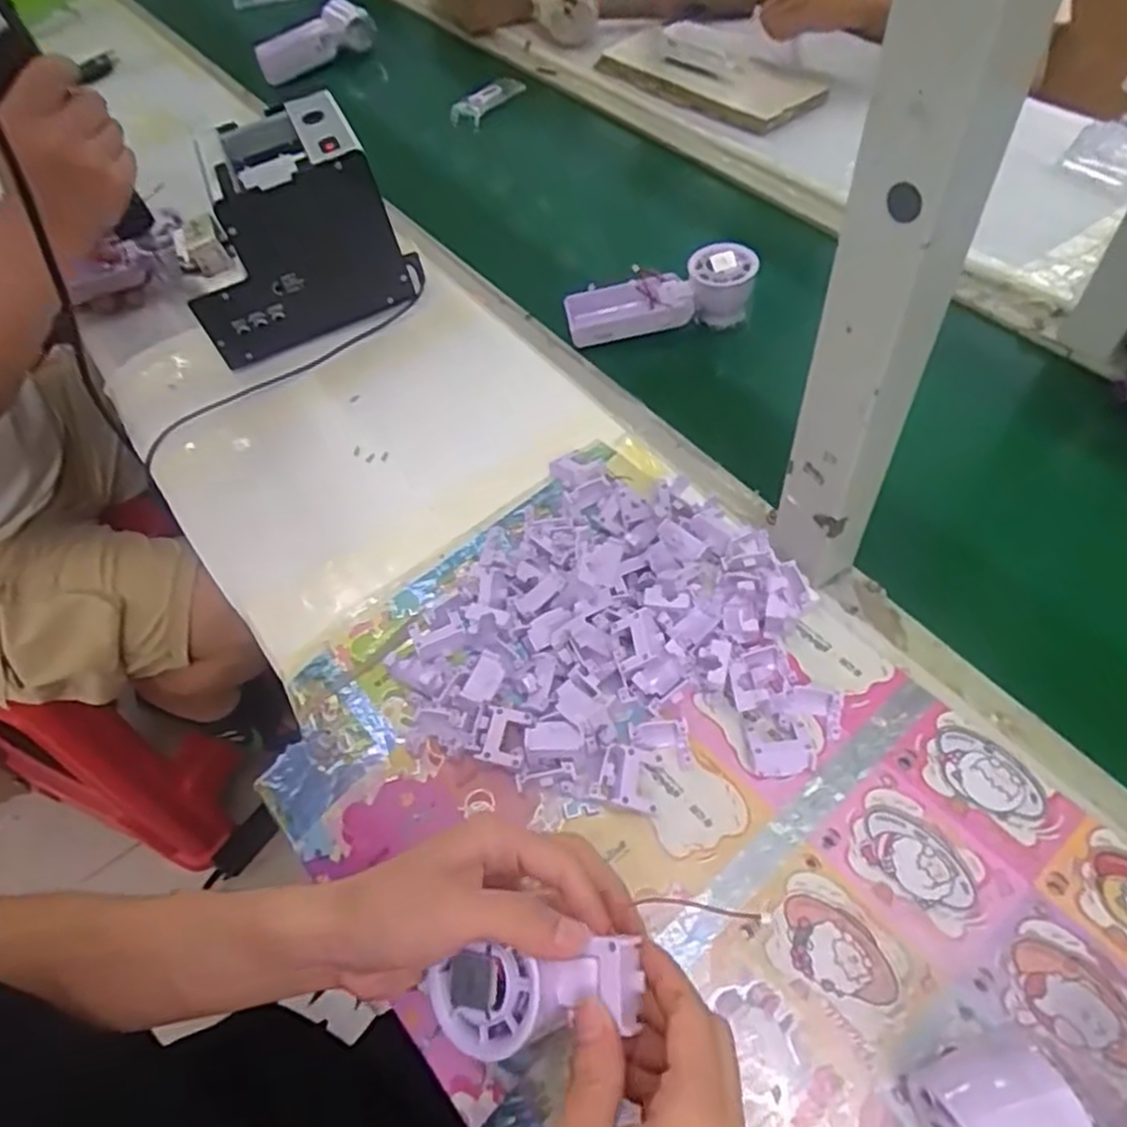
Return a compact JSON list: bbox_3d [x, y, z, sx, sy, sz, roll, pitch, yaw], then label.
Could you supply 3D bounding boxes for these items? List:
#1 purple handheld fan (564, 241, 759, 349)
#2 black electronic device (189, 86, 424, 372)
[{"bbox_3d":[0.089,-0.237,0.696,0.168,0.057,0.046,-12,56,11],"label":"purple handheld fan"},{"bbox_3d":[-0.248,-0.300,0.689,0.193,0.152,0.140,-21,56,-9],"label":"black electronic device"}]

